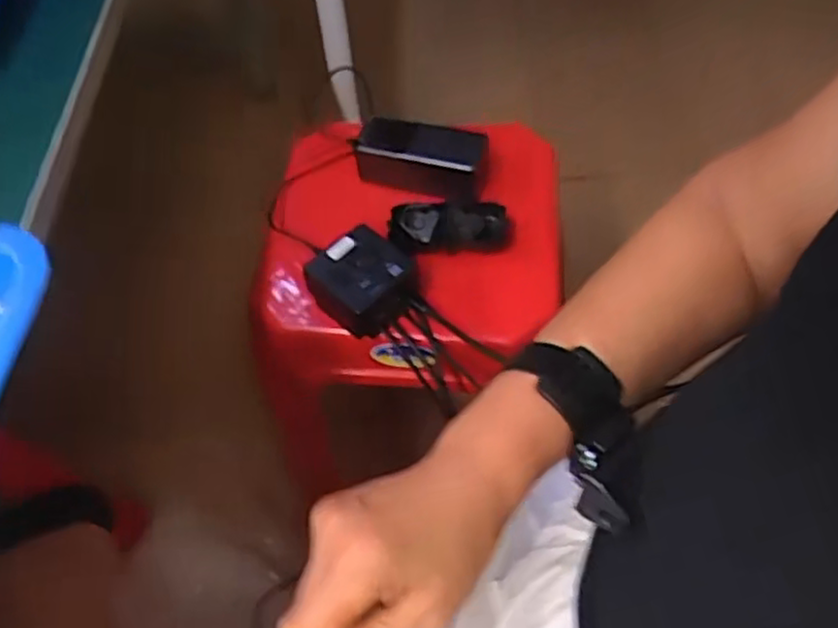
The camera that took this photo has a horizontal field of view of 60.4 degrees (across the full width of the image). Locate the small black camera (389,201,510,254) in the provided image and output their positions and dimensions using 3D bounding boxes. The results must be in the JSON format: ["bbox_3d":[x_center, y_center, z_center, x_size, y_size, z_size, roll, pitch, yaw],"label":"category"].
[{"bbox_3d":[0.028,-0.083,0.676,0.111,0.026,0.050,0,54,5],"label":"small black camera"}]

